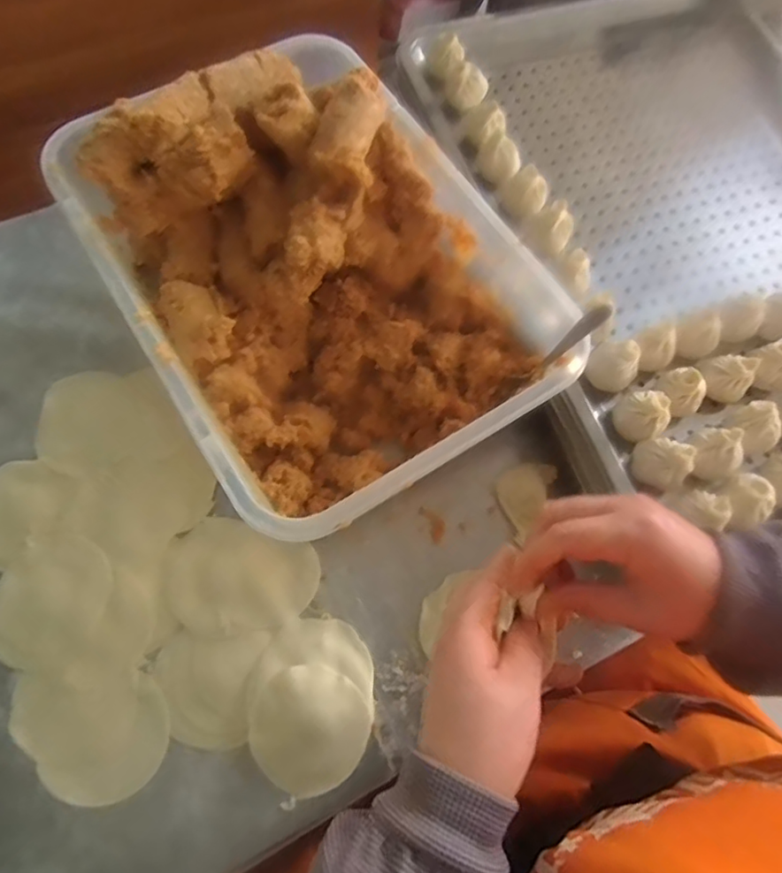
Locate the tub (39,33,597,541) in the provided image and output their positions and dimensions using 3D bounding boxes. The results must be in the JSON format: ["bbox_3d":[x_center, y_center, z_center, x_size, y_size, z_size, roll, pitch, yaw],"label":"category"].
[{"bbox_3d":[-0.060,-0.126,0.448,0.274,0.127,0.369,-32,74,-13],"label":"tub"}]

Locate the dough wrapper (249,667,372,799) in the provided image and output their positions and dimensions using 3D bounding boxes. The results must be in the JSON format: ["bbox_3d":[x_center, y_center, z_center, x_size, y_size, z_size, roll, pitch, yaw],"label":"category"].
[{"bbox_3d":[-0.059,0.209,0.402,0.081,0.014,0.080,1,70,-3],"label":"dough wrapper"}]

